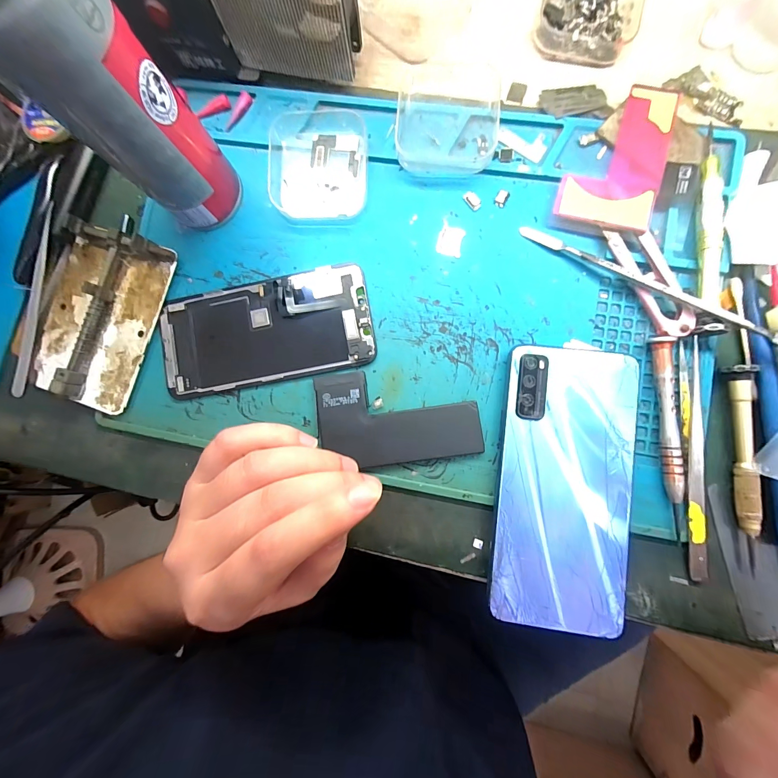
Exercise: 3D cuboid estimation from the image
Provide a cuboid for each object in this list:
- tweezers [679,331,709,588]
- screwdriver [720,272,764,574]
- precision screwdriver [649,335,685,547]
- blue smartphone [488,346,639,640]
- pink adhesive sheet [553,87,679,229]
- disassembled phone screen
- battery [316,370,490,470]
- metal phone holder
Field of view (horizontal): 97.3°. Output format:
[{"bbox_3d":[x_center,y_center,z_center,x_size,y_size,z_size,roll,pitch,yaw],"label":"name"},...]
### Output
[{"bbox_3d":[0.174,0.040,0.193,0.009,0.012,0.135,-1,85,5],"label":"tweezers"},{"bbox_3d":[0.199,0.017,0.193,0.017,0.014,0.160,4,86,5],"label":"screwdriver"},{"bbox_3d":[0.162,0.027,0.197,0.009,0.010,0.114,-3,85,5],"label":"precision screwdriver"},{"bbox_3d":[0.101,0.055,0.200,0.073,0.010,0.155,6,86,5],"label":"blue smartphone"},{"bbox_3d":[0.140,-0.143,0.211,0.055,0.009,0.090,16,87,6],"label":"pink adhesive sheet"},{"bbox_3d":[-0.080,-0.038,0.224,0.138,0.007,0.066,-11,85,4],"label":"disassembled phone screen"},{"bbox_3d":[0.005,0.016,0.212,0.098,0.005,0.058,-6,84,2],"label":"battery"},{"bbox_3d":[-0.195,-0.051,0.228,0.079,0.016,0.116,19,87,6],"label":"metal phone holder"}]

